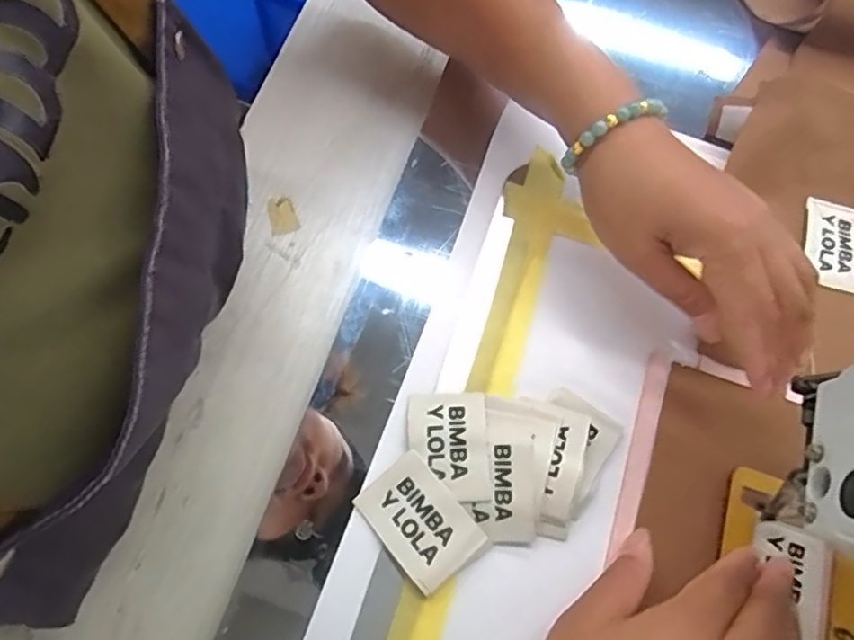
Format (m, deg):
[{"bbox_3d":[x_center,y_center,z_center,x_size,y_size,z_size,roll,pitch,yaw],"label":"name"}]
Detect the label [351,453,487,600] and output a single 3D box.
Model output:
[{"bbox_3d":[-0.004,0.100,0.299,0.040,0.005,0.058,-40,72,-9],"label":"label"}]

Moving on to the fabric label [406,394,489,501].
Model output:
[{"bbox_3d":[0.010,0.064,0.309,0.041,0.004,0.053,2,71,-4],"label":"fabric label"}]

